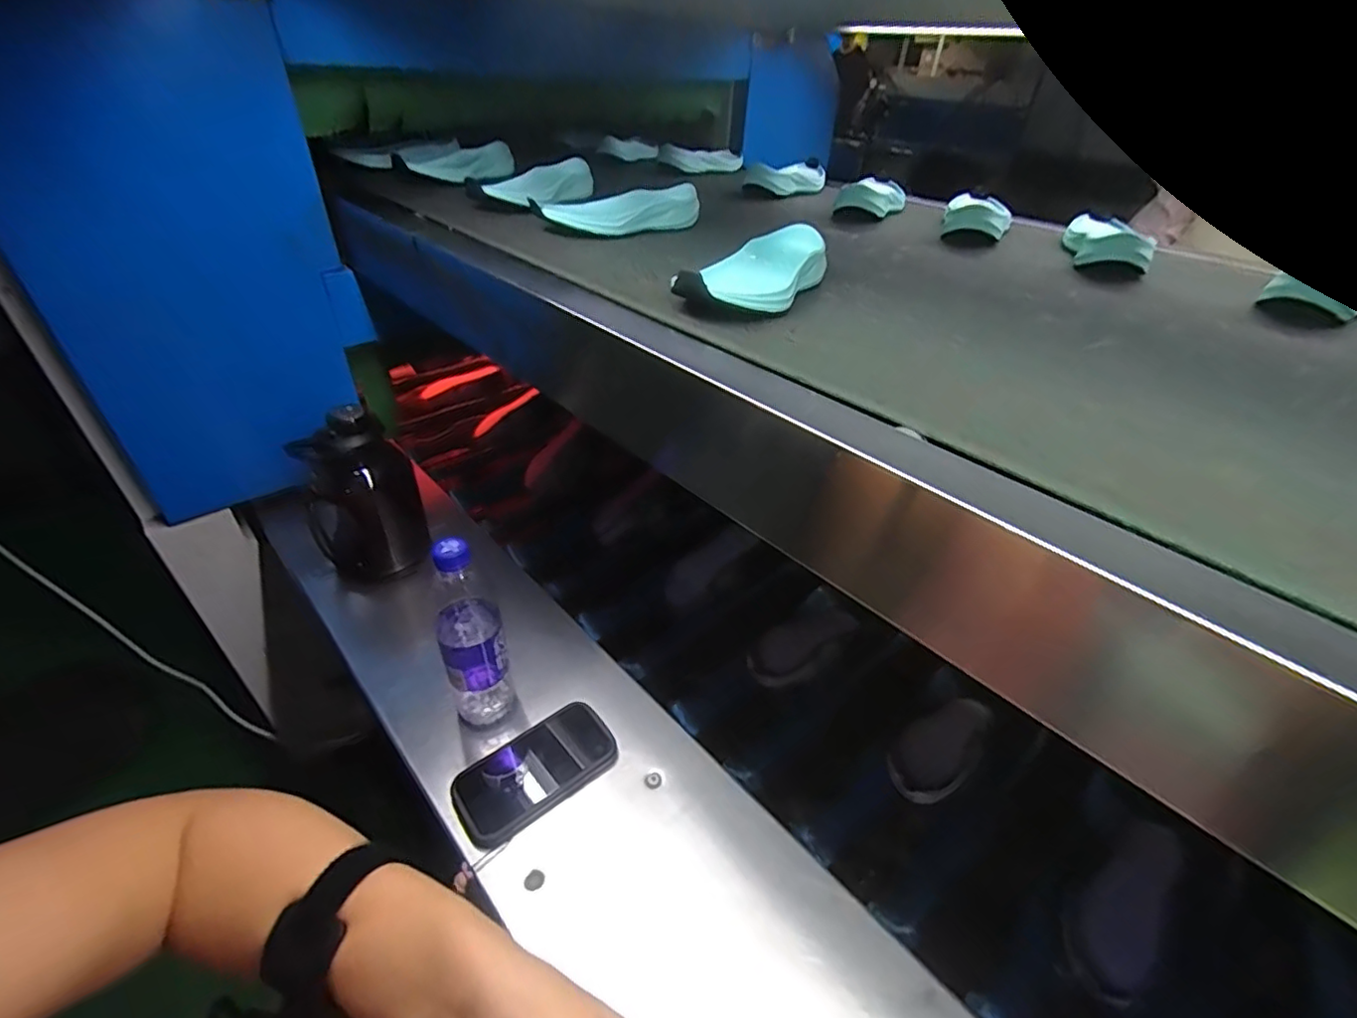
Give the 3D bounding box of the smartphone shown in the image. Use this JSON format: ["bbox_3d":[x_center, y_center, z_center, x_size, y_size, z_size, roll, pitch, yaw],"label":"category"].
[{"bbox_3d":[-0.143,0.265,0.594,0.159,0.018,0.084,-26,54,-30],"label":"smartphone"}]

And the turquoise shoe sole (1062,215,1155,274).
[{"bbox_3d":[0.516,-0.325,0.706,0.085,0.046,0.183,15,37,22],"label":"turquoise shoe sole"}]

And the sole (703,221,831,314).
[{"bbox_3d":[0.078,-0.207,0.514,0.080,0.043,0.188,12,36,18],"label":"sole"}]

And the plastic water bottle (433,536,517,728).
[{"bbox_3d":[-0.211,0.122,0.588,0.057,0.234,0.060,-17,37,-22],"label":"plastic water bottle"}]

